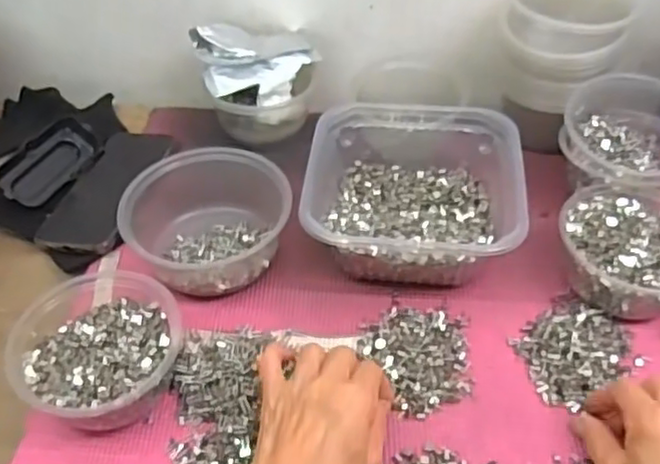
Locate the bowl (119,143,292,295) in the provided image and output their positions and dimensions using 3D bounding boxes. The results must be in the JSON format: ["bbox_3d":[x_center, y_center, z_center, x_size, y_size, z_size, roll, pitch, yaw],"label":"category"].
[{"bbox_3d":[-0.102,-0.012,0.563,0.115,0.085,0.119,-1,47,1],"label":"bowl"}]

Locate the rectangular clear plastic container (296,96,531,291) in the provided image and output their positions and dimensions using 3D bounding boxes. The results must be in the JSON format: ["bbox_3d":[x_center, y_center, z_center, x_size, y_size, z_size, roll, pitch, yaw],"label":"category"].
[{"bbox_3d":[0.073,-0.035,0.585,0.170,0.075,0.172,6,48,7],"label":"rectangular clear plastic container"}]

